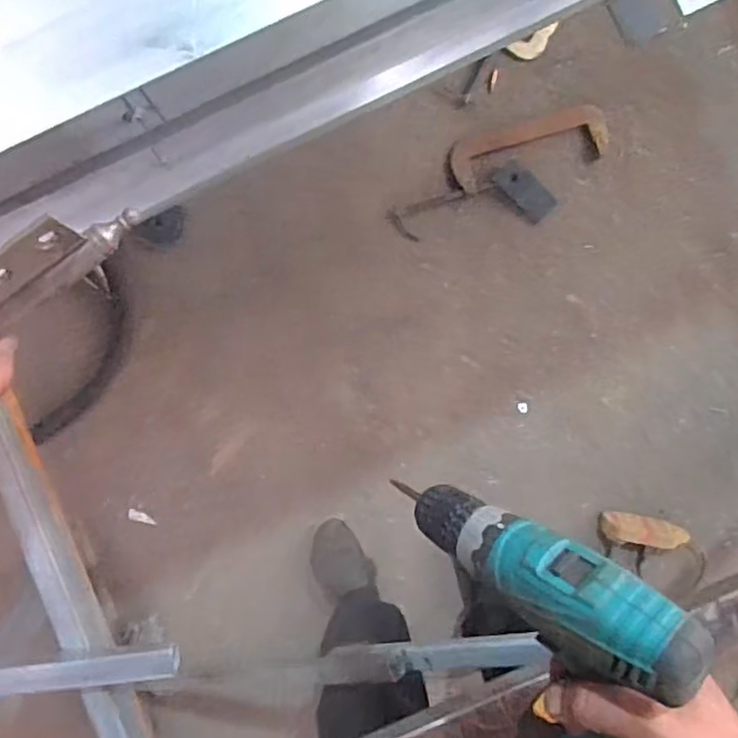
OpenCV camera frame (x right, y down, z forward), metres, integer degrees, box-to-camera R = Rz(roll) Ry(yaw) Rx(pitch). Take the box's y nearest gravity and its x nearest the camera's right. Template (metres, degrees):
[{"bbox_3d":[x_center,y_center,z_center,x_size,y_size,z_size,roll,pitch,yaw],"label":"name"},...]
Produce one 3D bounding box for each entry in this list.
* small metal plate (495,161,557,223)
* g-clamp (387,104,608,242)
[{"bbox_3d":[0.313,-0.359,1.321,0.066,0.007,0.131,-43,84,4],"label":"small metal plate"},{"bbox_3d":[0.251,-0.410,1.315,0.460,0.028,0.135,-24,90,-2],"label":"g-clamp"}]

